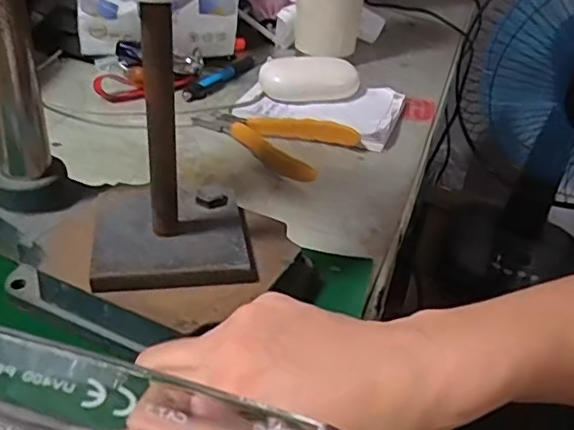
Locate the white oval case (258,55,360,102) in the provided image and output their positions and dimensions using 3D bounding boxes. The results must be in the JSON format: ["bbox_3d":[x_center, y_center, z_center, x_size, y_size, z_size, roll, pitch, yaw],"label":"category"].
[{"bbox_3d":[0.021,-0.126,0.575,0.089,0.035,0.036,-5,36,-15],"label":"white oval case"}]

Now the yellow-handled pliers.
[{"bbox_3d":[-0.016,-0.068,0.511,0.130,0.020,0.079,23,38,24],"label":"yellow-handled pliers"}]

